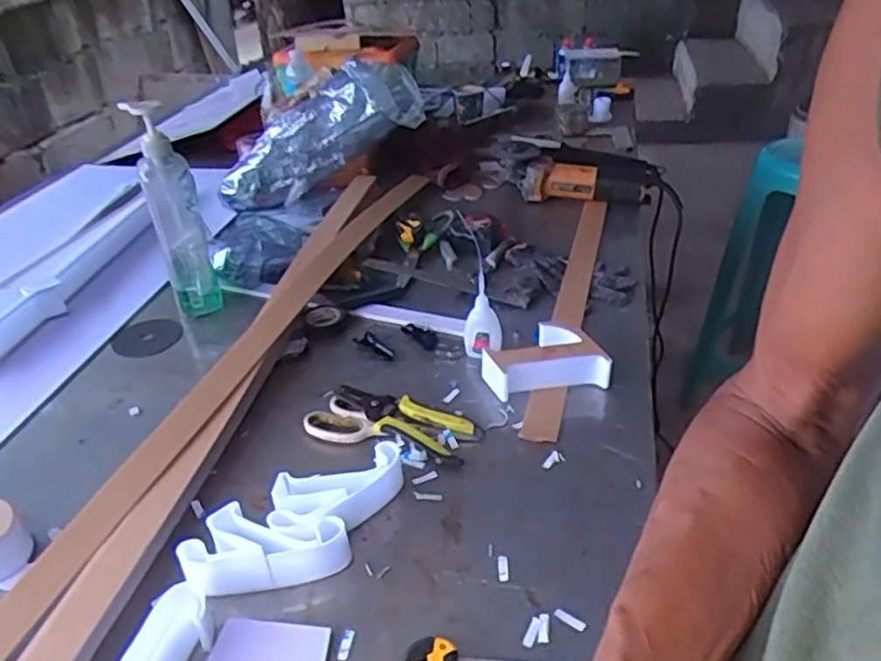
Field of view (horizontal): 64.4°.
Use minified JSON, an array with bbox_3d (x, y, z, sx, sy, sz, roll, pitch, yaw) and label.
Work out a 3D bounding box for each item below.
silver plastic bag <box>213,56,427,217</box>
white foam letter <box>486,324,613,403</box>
[{"bbox_3d":[-0.227,-0.359,1.281,0.399,0.145,0.170,-34,37,1],"label":"silver plastic bag"},{"bbox_3d":[0.118,0.034,0.817,0.136,0.047,0.087,-7,33,-7],"label":"white foam letter"}]

